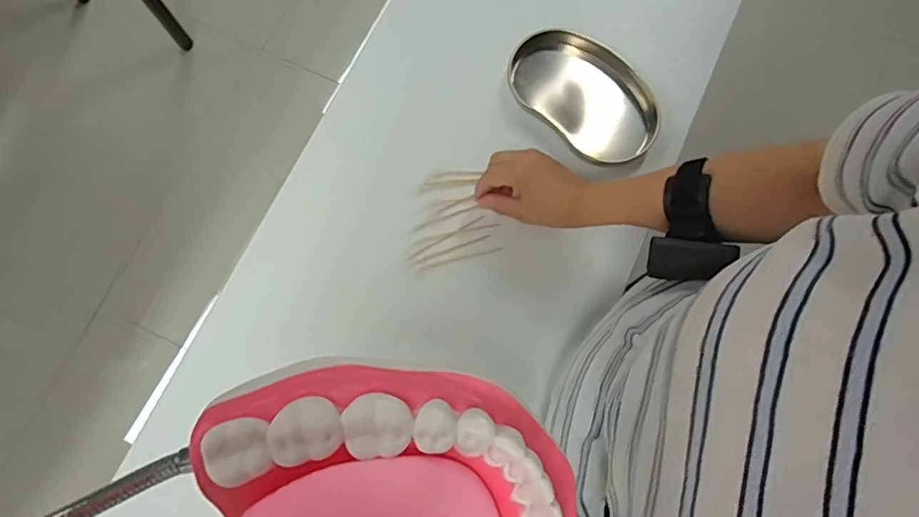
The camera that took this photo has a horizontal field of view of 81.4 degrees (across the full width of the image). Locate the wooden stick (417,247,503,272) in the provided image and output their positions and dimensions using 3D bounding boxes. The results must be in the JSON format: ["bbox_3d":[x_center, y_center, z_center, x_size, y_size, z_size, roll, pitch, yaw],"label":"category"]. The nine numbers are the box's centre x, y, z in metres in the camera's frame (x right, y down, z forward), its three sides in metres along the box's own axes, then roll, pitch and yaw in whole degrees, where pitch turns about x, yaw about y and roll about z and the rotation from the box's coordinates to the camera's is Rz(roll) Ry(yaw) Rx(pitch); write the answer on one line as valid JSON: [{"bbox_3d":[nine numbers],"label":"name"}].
[{"bbox_3d":[0.000,-0.001,0.589,0.095,0.004,0.007,-15,78,-5],"label":"wooden stick"}]

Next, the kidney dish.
[{"bbox_3d":[0.148,-0.192,0.628,0.182,0.045,0.121,42,80,7],"label":"kidney dish"}]

